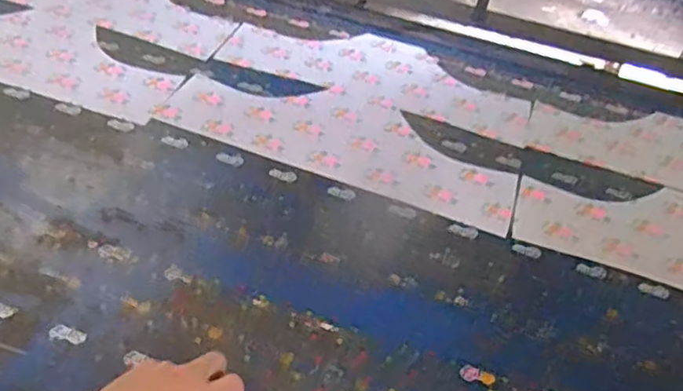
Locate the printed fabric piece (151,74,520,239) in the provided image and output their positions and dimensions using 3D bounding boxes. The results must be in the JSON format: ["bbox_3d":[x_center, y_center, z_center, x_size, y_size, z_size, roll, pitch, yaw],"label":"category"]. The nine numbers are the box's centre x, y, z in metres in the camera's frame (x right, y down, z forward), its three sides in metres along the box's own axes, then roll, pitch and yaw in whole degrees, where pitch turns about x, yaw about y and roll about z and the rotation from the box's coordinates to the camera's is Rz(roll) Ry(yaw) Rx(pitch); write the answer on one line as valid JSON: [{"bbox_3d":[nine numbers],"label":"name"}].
[{"bbox_3d":[0.002,-0.083,0.823,0.468,0.006,0.169,18,44,11],"label":"printed fabric piece"}]

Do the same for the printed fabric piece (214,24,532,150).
[{"bbox_3d":[0.059,-0.197,0.955,0.471,0.008,0.183,17,43,11],"label":"printed fabric piece"}]

